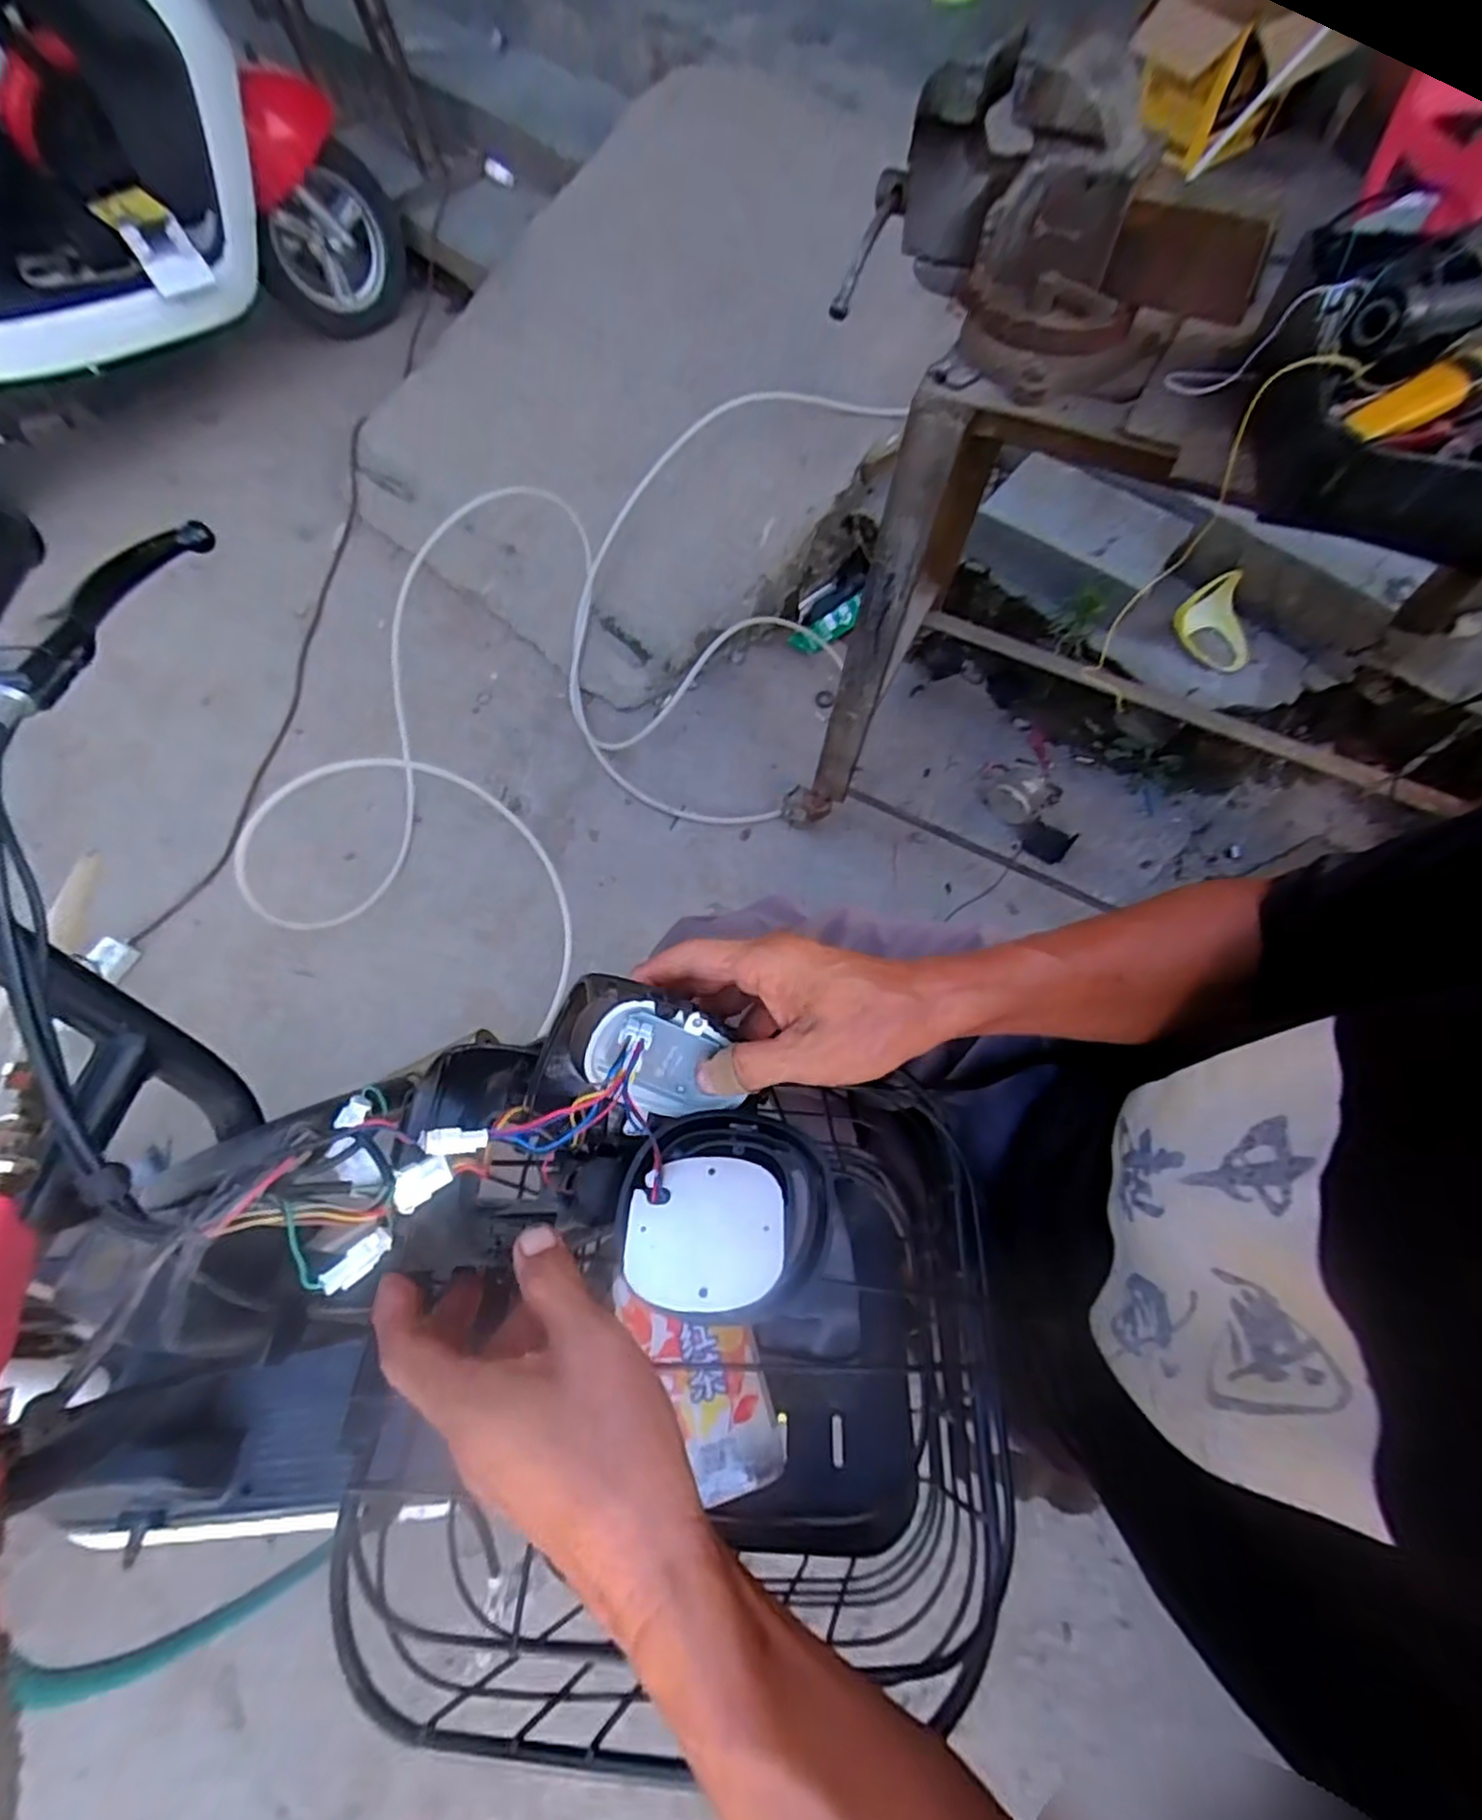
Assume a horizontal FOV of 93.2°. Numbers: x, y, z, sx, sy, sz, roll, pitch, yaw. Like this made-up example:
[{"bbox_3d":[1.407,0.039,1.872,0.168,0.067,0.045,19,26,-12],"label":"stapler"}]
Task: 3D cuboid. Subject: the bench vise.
[{"bbox_3d":[0.270,-0.593,0.618,0.323,0.170,0.151,32,71,14],"label":"bench vise"}]

